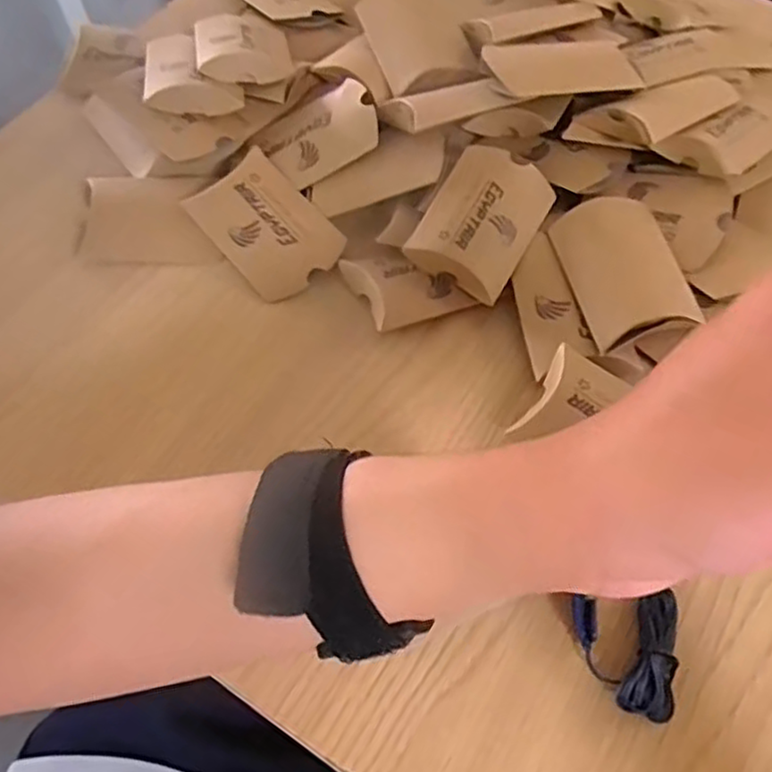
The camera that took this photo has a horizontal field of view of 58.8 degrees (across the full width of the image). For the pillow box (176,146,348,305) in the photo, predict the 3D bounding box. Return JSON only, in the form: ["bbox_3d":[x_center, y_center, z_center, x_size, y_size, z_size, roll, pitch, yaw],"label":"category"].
[{"bbox_3d":[-0.070,-0.092,0.398,0.057,0.016,0.084,-40,83,-12],"label":"pillow box"}]

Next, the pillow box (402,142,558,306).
[{"bbox_3d":[0.053,-0.092,0.378,0.056,0.025,0.083,28,64,13],"label":"pillow box"}]

